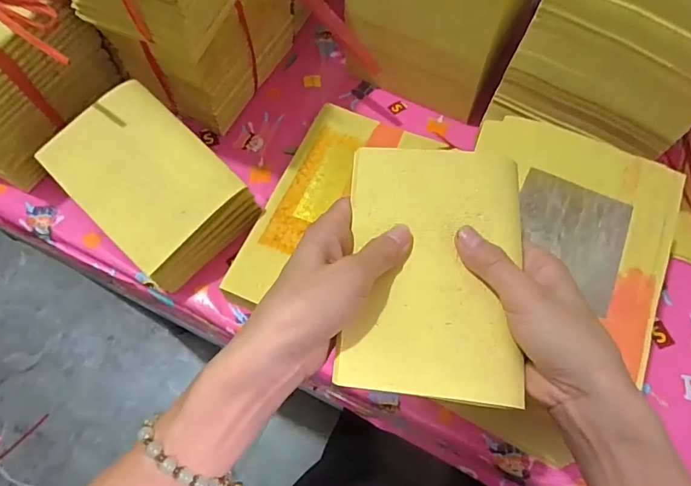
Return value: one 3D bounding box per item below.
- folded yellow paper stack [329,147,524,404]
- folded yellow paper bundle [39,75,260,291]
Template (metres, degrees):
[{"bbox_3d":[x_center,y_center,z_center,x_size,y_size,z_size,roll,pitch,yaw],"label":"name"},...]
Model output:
[{"bbox_3d":[0.056,0.012,0.293,0.109,0.014,0.160,5,65,2],"label":"folded yellow paper stack"},{"bbox_3d":[-0.182,-0.053,0.446,0.163,0.076,0.116,40,70,16],"label":"folded yellow paper bundle"}]

